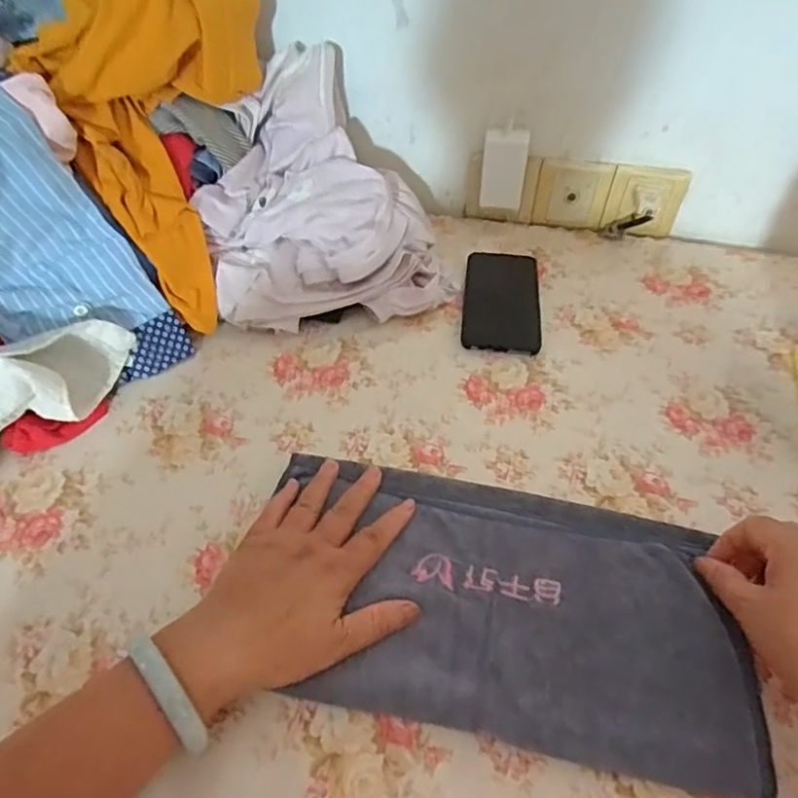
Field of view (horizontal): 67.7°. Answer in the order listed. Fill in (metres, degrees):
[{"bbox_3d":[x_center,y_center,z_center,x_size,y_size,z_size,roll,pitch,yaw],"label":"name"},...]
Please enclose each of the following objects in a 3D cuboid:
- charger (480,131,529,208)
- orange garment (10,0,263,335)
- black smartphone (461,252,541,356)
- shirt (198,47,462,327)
[{"bbox_3d":[0.122,-0.264,0.691,0.048,0.086,0.023,7,47,5],"label":"charger"},{"bbox_3d":[-0.243,-0.267,0.580,0.153,0.255,0.257,6,47,5],"label":"orange garment"},{"bbox_3d":[0.110,-0.108,0.642,0.078,0.010,0.157,6,48,4],"label":"black smartphone"},{"bbox_3d":[-0.079,-0.224,0.637,0.242,0.166,0.259,-6,48,-7],"label":"shirt"}]

